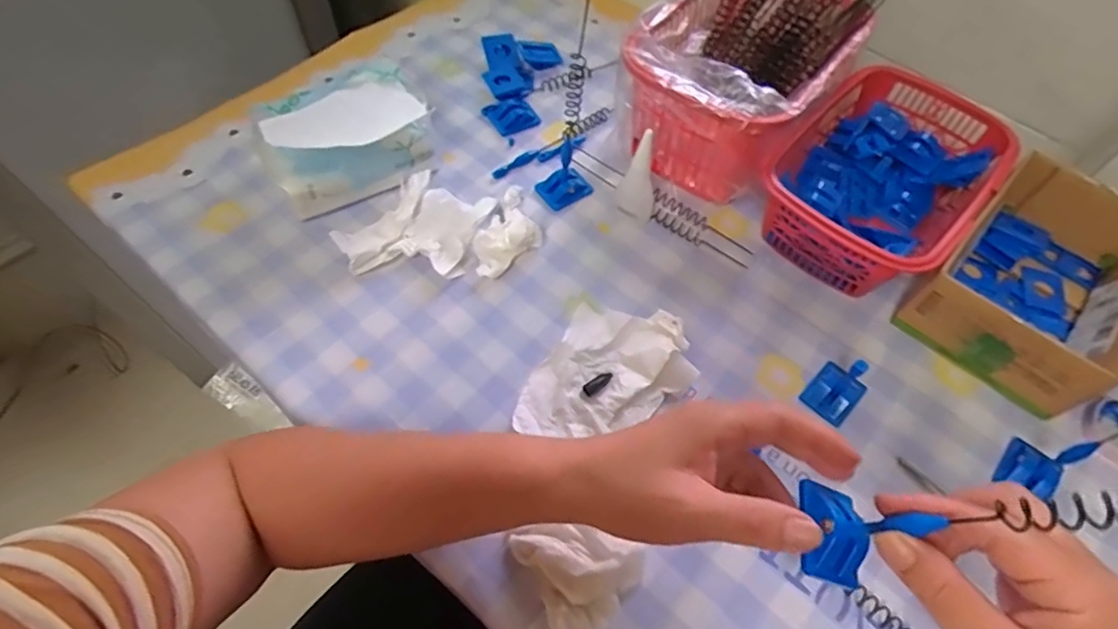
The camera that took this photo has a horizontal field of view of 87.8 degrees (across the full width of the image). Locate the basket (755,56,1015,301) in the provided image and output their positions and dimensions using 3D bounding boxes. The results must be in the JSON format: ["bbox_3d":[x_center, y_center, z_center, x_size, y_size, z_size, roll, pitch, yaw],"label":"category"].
[{"bbox_3d":[0.275,-0.113,0.497,0.143,0.072,0.206,37,65,19],"label":"basket"}]

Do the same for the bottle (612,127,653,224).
[{"bbox_3d":[0.065,-0.112,0.473,0.035,0.079,0.028,9,59,4],"label":"bottle"}]

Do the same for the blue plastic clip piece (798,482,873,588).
[{"bbox_3d":[0.131,0.104,0.277,0.030,0.017,0.044,10,59,5],"label":"blue plastic clip piece"}]

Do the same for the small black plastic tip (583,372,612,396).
[{"bbox_3d":[0.029,0.050,0.427,0.024,0.007,0.009,-33,65,-20],"label":"small black plastic tip"}]

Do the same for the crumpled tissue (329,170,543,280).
[{"bbox_3d":[-0.097,-0.076,0.488,0.157,0.029,0.093,2,58,0],"label":"crumpled tissue"}]

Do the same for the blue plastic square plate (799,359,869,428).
[{"bbox_3d":[0.206,0.049,0.418,0.042,0.044,0.034,-40,67,-22],"label":"blue plastic square plate"}]

